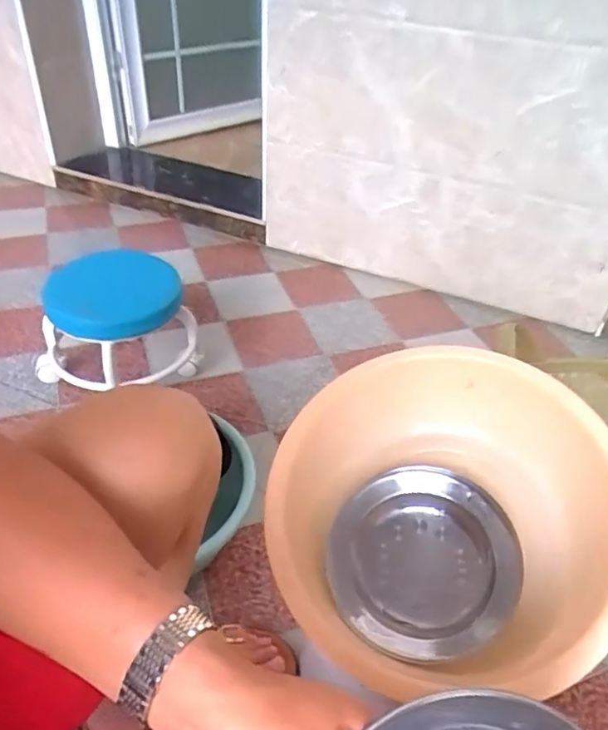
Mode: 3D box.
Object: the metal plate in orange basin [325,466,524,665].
[{"bbox_3d":[0.120,0.199,0.591,0.184,0.040,0.182,-7,54,10],"label":"metal plate in orange basin"}]

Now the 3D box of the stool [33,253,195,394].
[{"bbox_3d":[-0.377,-0.072,1.168,0.249,0.215,0.267,28,45,27],"label":"stool"}]

